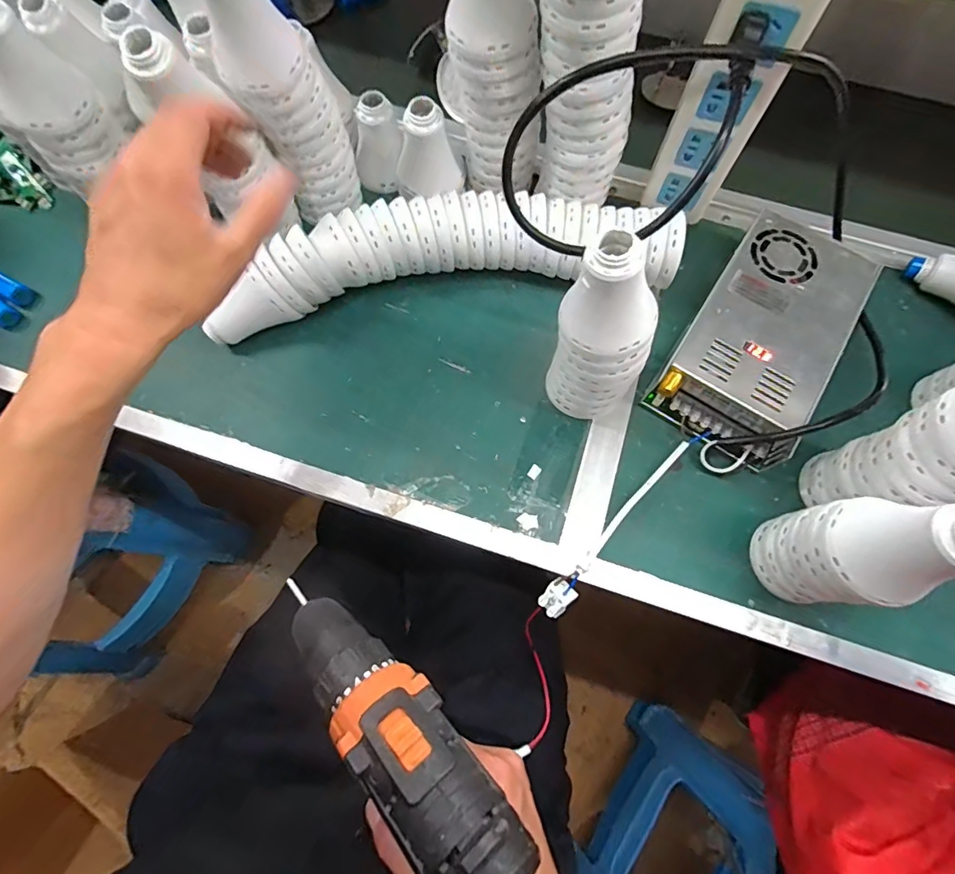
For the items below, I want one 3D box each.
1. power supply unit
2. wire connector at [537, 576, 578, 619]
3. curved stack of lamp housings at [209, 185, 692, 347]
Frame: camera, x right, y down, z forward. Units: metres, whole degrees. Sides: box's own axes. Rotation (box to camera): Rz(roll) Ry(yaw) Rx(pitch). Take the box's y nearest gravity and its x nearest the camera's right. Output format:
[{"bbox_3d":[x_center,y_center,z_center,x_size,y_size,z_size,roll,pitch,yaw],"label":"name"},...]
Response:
[{"bbox_3d":[0.250,-0.087,0.433,0.122,0.050,0.217,32,74,9],"label":"power supply unit"},{"bbox_3d":[0.065,0.129,0.398,0.022,0.014,0.030,45,104,27],"label":"wire connector"},{"bbox_3d":[-0.031,-0.159,0.443,0.403,0.068,0.091,-6,72,-3],"label":"curved stack of lamp housings"}]

